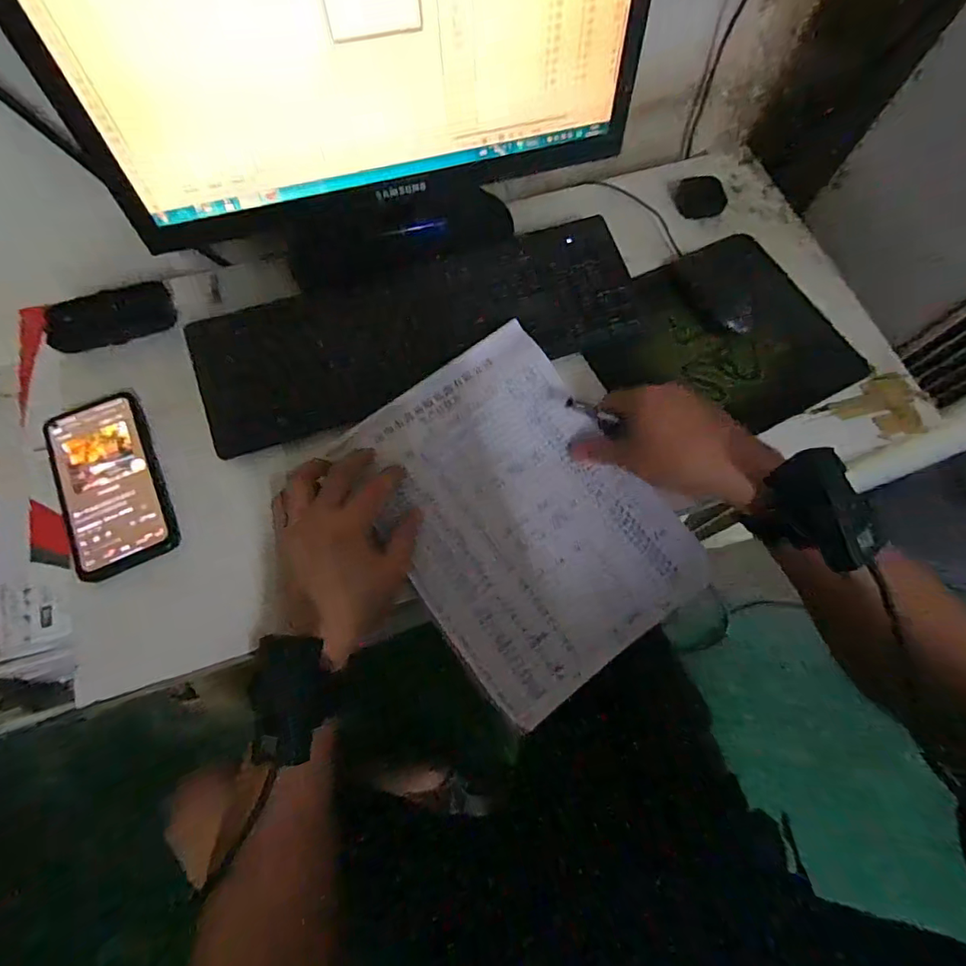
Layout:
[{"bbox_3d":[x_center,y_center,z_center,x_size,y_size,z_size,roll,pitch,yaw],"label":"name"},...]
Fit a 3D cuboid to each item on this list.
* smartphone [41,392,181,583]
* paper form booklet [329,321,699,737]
[{"bbox_3d":[-0.329,-0.003,0.434,0.082,0.005,0.163,-24,72,-10],"label":"smartphone"},{"bbox_3d":[0.030,0.023,0.428,0.208,0.035,0.288,-32,74,-12],"label":"paper form booklet"}]

